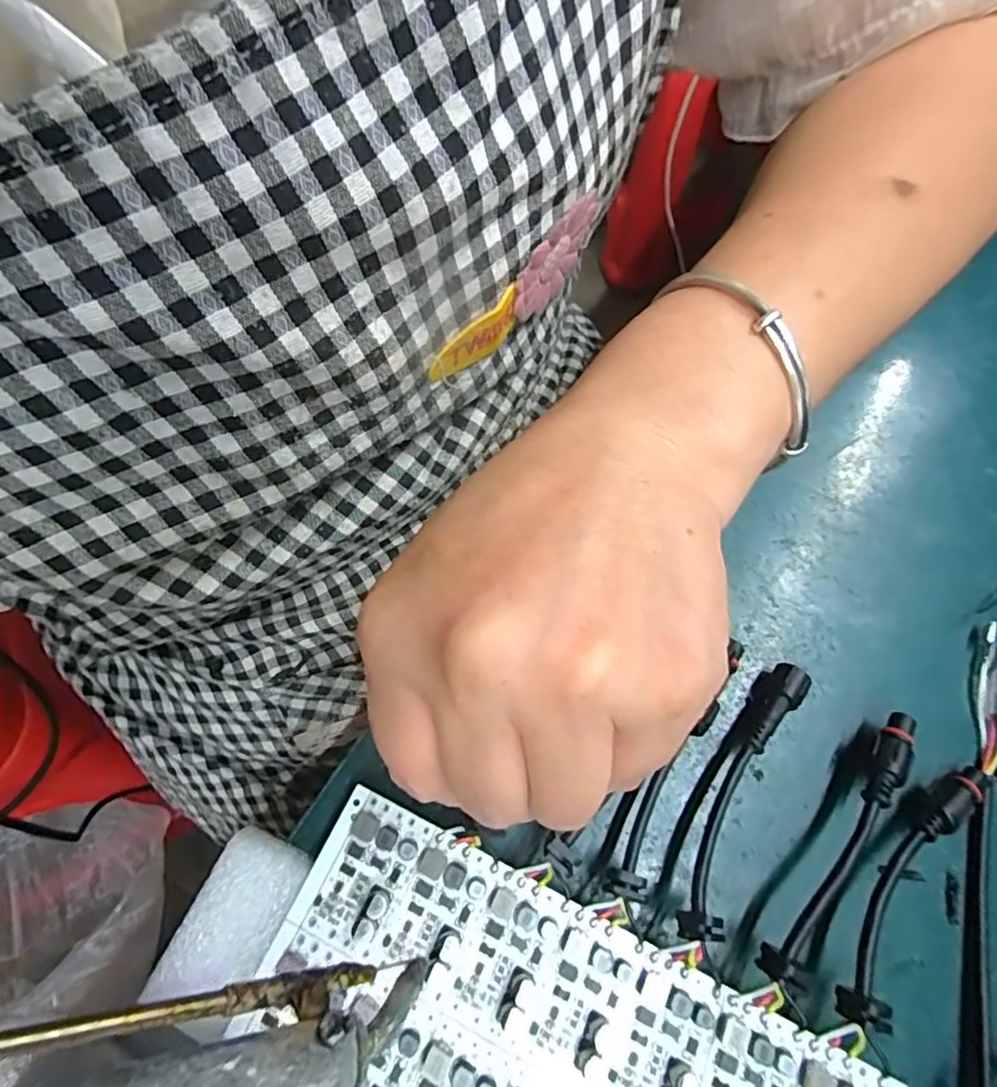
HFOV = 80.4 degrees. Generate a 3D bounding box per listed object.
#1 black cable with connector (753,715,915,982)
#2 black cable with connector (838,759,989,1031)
[{"bbox_3d":[0.108,0.093,0.185,0.010,0.018,0.092,39,73,16],"label":"black cable with connector"},{"bbox_3d":[0.128,0.103,0.181,0.090,0.021,0.013,-43,73,-15],"label":"black cable with connector"}]

